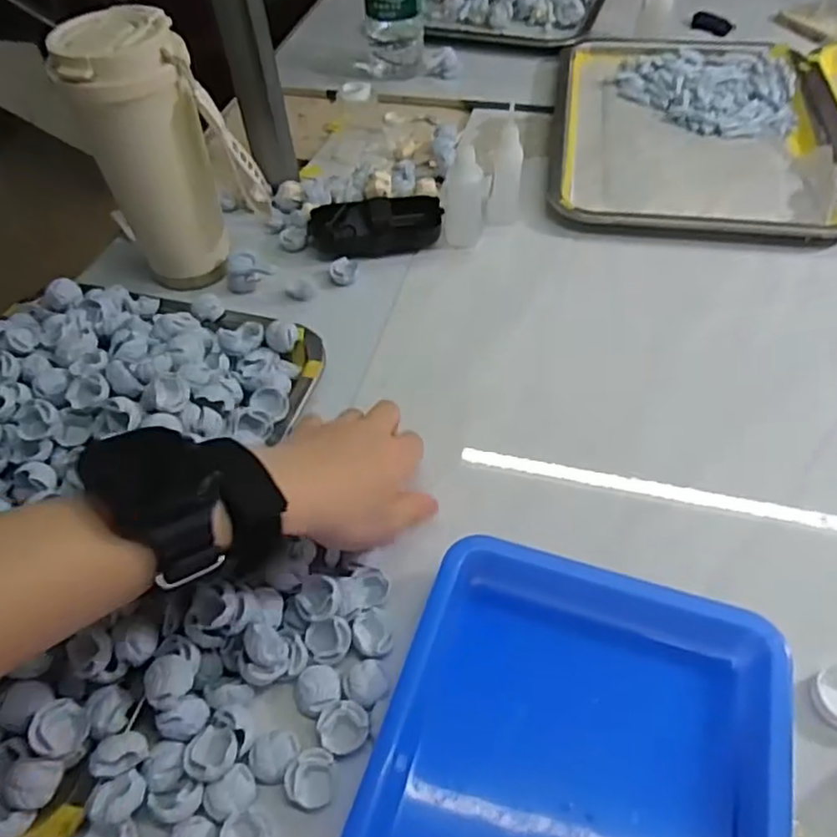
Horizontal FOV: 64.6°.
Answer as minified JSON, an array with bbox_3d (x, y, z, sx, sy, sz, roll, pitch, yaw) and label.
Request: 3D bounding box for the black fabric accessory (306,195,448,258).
[{"bbox_3d":[-0.037,-0.163,0.564,0.113,0.034,0.038,-6,50,1],"label":"black fabric accessory"}]

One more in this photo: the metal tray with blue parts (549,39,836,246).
[{"bbox_3d":[0.277,-0.293,0.662,0.266,0.026,0.356,5,51,10],"label":"metal tray with blue parts"}]

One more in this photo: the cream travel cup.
[{"bbox_3d":[-0.180,-0.188,0.496,0.106,0.188,0.069,-17,50,-9],"label":"cream travel cup"}]

